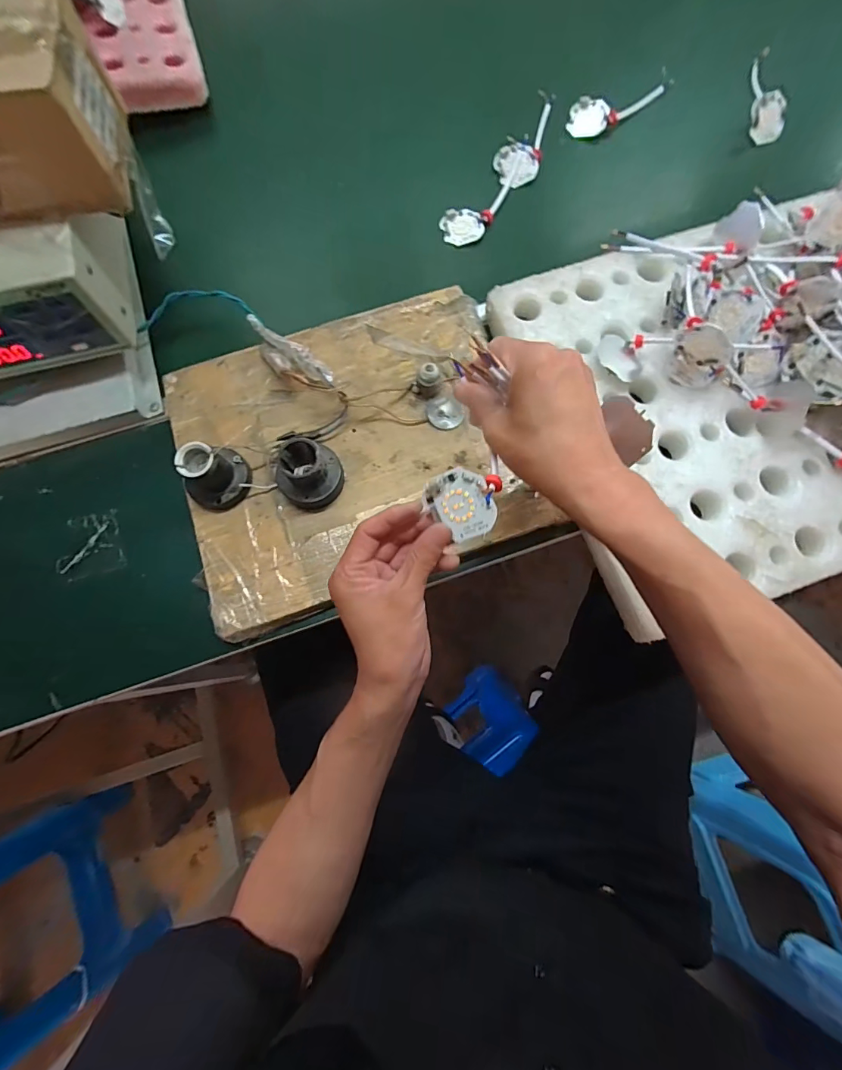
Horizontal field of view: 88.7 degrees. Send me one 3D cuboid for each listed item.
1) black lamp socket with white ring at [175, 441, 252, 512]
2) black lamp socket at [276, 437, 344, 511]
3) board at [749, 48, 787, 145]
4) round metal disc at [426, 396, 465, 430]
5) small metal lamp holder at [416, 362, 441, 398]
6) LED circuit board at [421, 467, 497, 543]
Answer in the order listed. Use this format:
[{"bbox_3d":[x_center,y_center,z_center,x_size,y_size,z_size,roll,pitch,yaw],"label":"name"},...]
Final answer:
[{"bbox_3d":[-0.184,-0.054,0.381,0.049,0.048,0.058,33,78,7],"label":"black lamp socket with white ring"},{"bbox_3d":[-0.100,-0.056,0.383,0.052,0.051,0.057,0,76,-1],"label":"black lamp socket"},{"bbox_3d":[0.457,-0.580,0.561,0.049,0.029,0.162,18,75,5],"label":"board"},{"bbox_3d":[0.024,-0.120,0.421,0.036,0.004,0.035,0,76,-1],"label":"round metal disc"},{"bbox_3d":[0.007,-0.150,0.418,0.022,0.028,0.018,5,76,0],"label":"small metal lamp holder"},{"bbox_3d":[0.026,-0.020,0.292,0.044,0.005,0.048,-25,96,27],"label":"LED circuit board"}]

